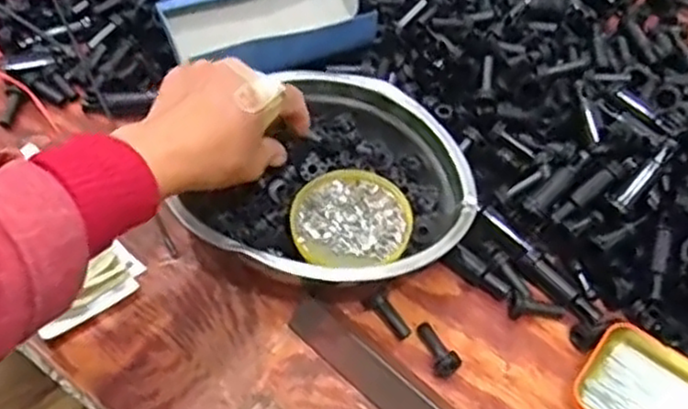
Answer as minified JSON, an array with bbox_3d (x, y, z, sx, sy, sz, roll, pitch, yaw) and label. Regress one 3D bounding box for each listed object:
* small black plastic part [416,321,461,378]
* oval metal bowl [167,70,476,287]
[{"bbox_3d":[0.062,0.098,0.479,0.015,0.017,0.041,-16,42,-16],"label":"small black plastic part"},{"bbox_3d":[0.000,-0.012,0.521,0.176,0.050,0.185,25,54,15],"label":"oval metal bowl"}]

